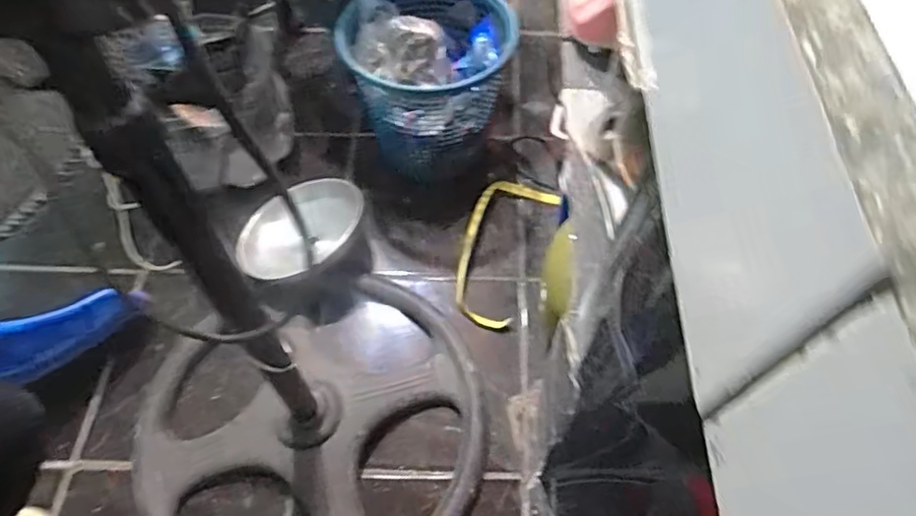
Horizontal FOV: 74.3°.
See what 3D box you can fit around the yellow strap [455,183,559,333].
[{"bbox_3d":[0.069,-0.022,0.981,0.123,0.036,0.274,20,59,12],"label":"yellow strap"}]

